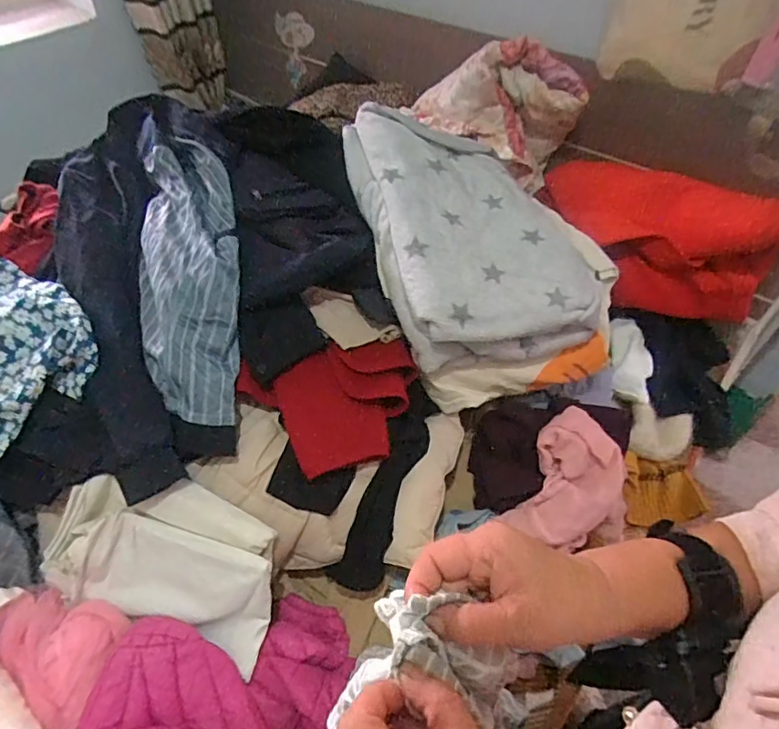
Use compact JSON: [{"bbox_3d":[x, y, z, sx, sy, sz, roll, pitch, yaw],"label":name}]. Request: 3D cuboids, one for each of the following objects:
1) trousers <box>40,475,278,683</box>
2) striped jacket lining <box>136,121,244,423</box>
[{"bbox_3d":[-0.327,0.289,0.719,0.337,0.056,0.246,14,92,-2],"label":"trousers"},{"bbox_3d":[-0.311,-0.168,0.789,0.151,0.073,0.529,-10,68,-9],"label":"striped jacket lining"}]

